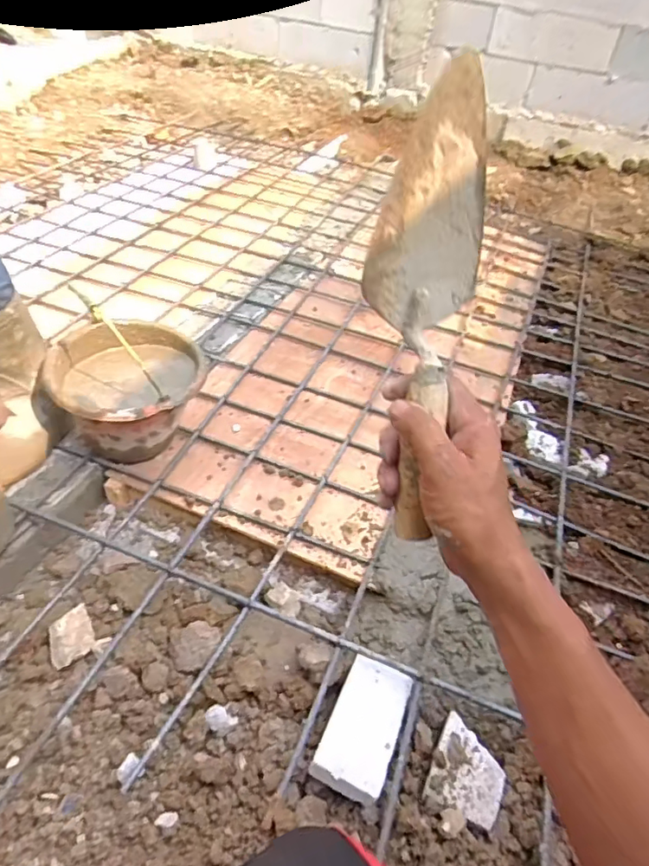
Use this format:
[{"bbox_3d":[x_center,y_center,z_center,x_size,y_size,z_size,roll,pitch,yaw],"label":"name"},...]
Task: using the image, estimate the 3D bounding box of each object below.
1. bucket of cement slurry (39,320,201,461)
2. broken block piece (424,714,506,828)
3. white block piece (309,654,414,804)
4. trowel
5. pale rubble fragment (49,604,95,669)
[{"bbox_3d":[-0.377,-0.070,1.093,0.274,0.207,0.254,3,44,-3],"label":"bucket of cement slurry"},{"bbox_3d":[0.210,0.484,0.795,0.097,0.028,0.122,21,46,15],"label":"broken block piece"},{"bbox_3d":[0.060,0.430,0.816,0.104,0.044,0.192,21,45,14],"label":"white block piece"},{"bbox_3d":[0.065,-0.077,0.370,0.077,0.289,0.045,4,11,-2],"label":"trowel"},{"bbox_3d":[-0.410,0.327,0.891,0.066,0.022,0.083,-12,75,-32],"label":"pale rubble fragment"}]

